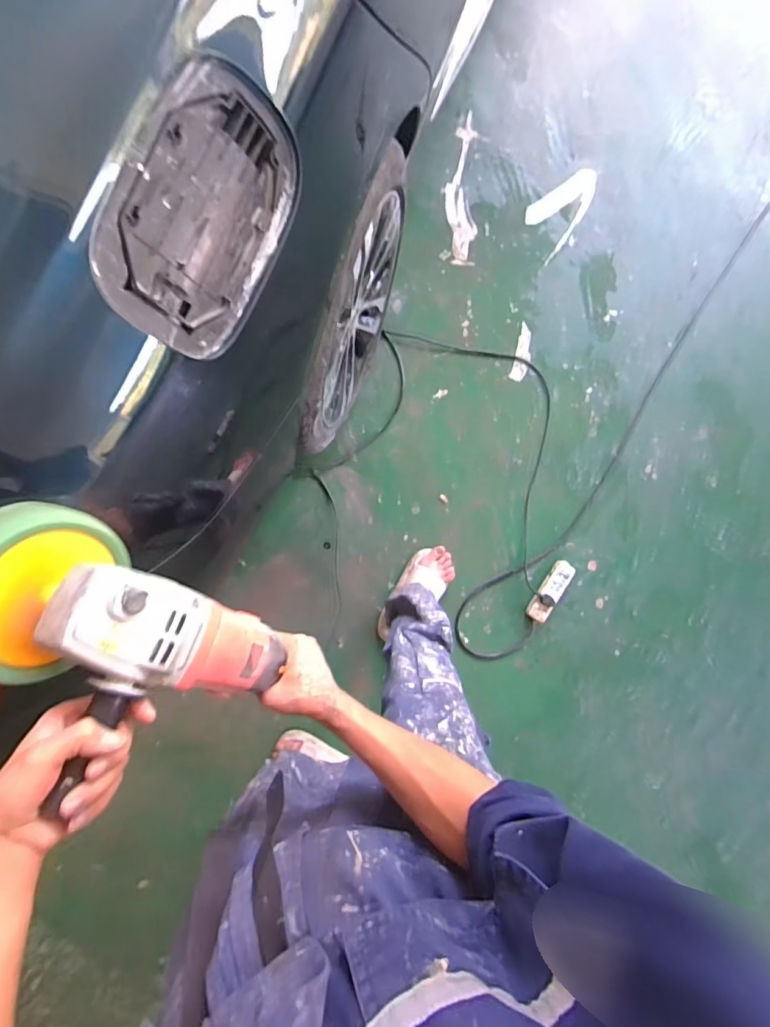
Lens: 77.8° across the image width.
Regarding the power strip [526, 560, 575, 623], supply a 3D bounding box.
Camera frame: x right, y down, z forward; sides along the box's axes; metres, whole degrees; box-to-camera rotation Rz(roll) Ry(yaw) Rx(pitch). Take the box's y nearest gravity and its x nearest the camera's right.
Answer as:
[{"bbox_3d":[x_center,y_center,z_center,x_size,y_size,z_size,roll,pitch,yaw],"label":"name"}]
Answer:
[{"bbox_3d":[0.457,0.214,1.313,0.056,0.035,0.177,32,85,1],"label":"power strip"}]

